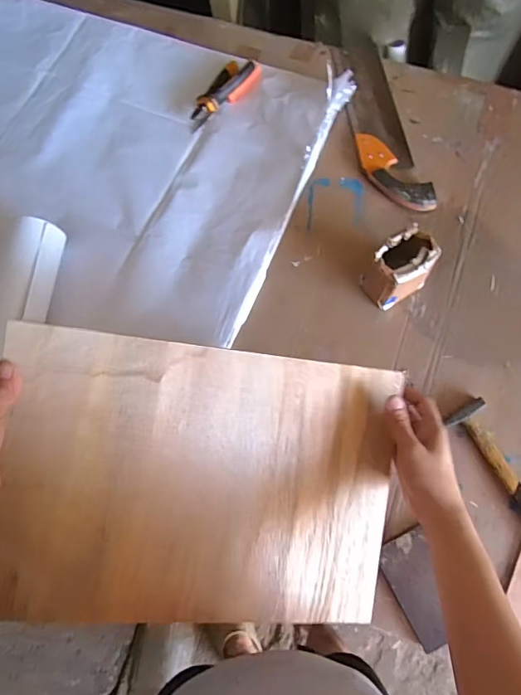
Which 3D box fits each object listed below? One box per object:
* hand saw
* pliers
[{"bbox_3d":[0.200,-0.398,0.805,0.096,0.022,0.389,-11,71,-2],"label":"hand saw"},{"bbox_3d":[-0.071,-0.449,0.815,0.158,0.025,0.066,-44,75,-12],"label":"pliers"}]

